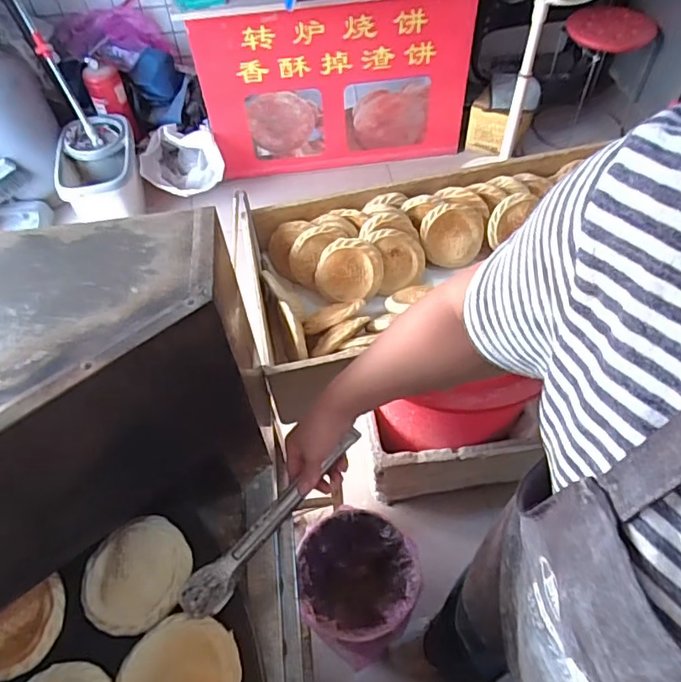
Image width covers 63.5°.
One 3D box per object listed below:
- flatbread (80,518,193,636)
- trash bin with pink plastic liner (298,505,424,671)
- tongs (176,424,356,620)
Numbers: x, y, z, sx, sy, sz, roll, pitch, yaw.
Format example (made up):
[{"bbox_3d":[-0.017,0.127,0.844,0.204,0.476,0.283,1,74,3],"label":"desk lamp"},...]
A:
[{"bbox_3d":[-0.251,0.285,0.673,0.134,0.028,0.120,-24,56,-15],"label":"flatbread"},{"bbox_3d":[0.033,0.509,1.143,0.238,0.245,0.233,-1,53,2],"label":"trash bin with pink plastic liner"},{"bbox_3d":[-0.080,0.211,0.637,0.271,0.032,0.038,-47,61,-1],"label":"tongs"}]

